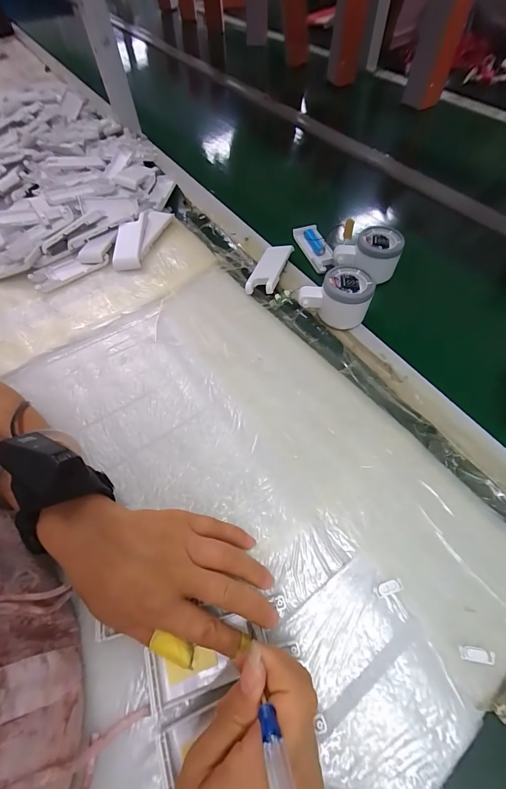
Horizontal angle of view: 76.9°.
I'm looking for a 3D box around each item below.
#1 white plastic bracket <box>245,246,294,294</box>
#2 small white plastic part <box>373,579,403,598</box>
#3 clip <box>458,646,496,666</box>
[{"bbox_3d":[0.023,-0.178,0.444,0.042,0.026,0.095,16,62,11],"label":"white plastic bracket"},{"bbox_3d":[0.107,0.152,0.250,0.023,0.004,0.009,-18,61,-8],"label":"small white plastic part"},{"bbox_3d":[0.161,0.186,0.228,0.024,0.004,0.009,8,60,7],"label":"clip"}]

